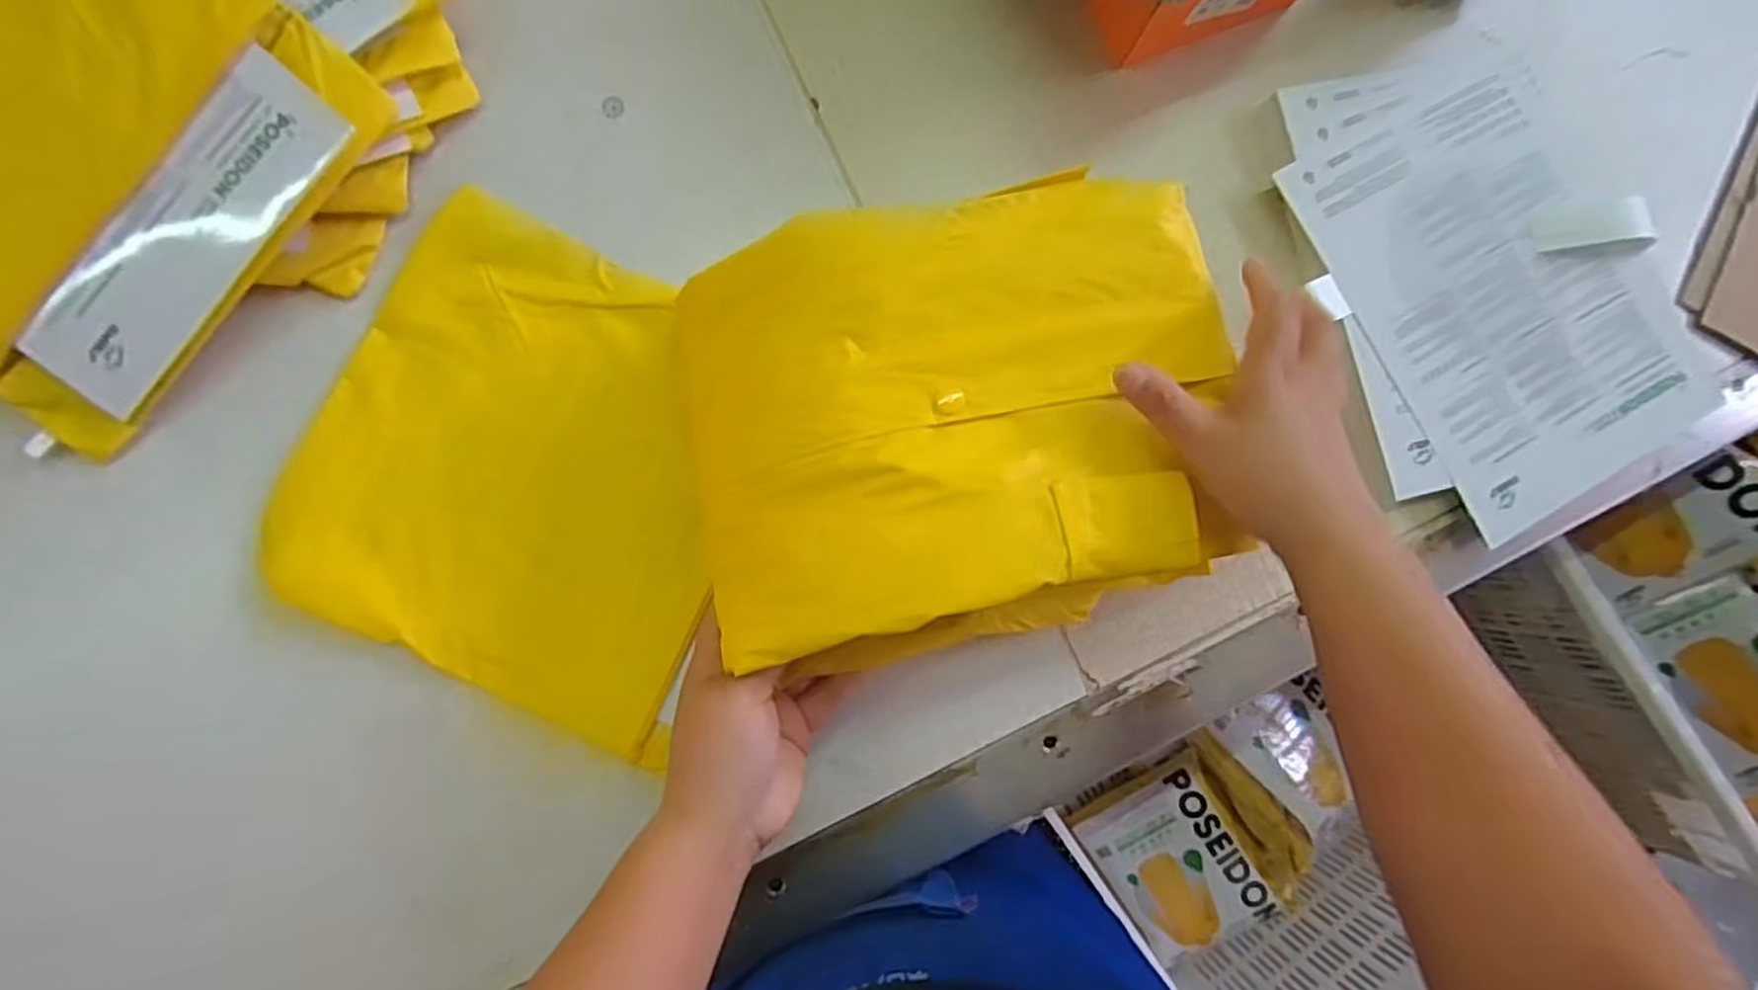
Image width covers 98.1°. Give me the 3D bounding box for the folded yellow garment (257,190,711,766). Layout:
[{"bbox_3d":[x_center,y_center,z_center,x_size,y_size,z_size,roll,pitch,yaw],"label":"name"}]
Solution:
[{"bbox_3d":[-0.197,-0.018,0.445,0.240,0.011,0.257,23,82,-4],"label":"folded yellow garment"}]

